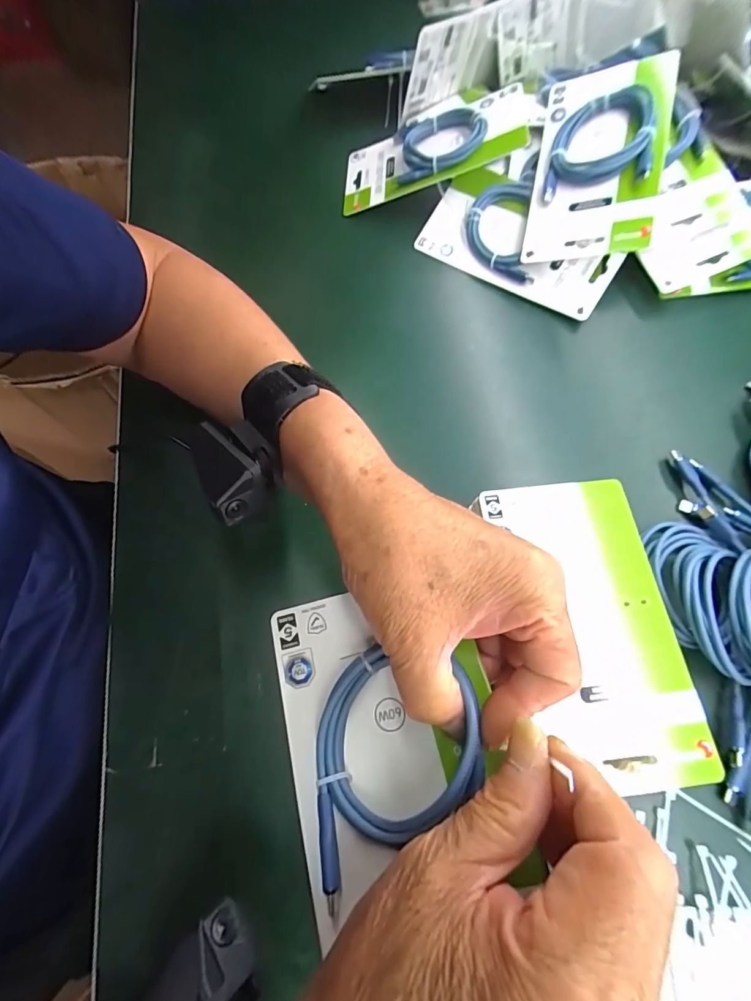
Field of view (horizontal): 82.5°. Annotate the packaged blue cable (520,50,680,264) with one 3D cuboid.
[{"bbox_3d":[0.189,-0.294,0.371,0.102,0.023,0.170,9,86,35],"label":"packaged blue cable"}]

